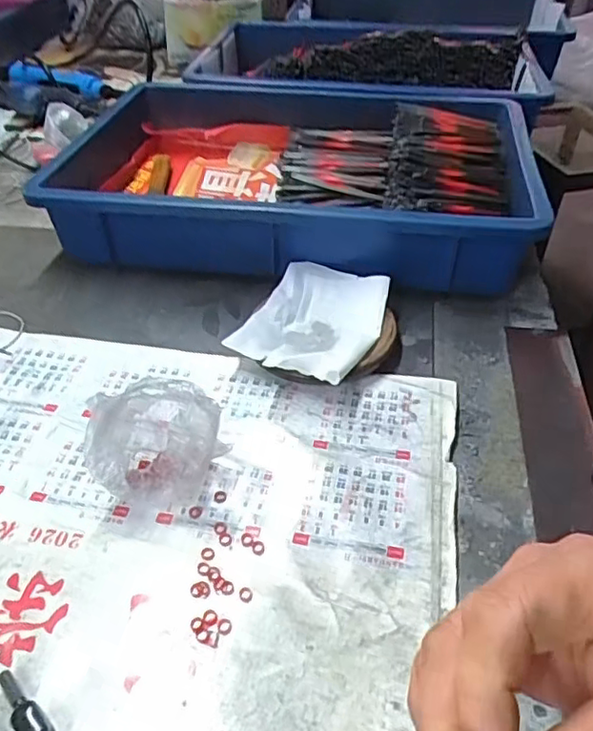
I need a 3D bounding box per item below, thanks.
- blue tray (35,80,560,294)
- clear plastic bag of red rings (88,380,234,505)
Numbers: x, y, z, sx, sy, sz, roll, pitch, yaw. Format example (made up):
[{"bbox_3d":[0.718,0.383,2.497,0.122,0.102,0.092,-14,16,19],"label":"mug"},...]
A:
[{"bbox_3d":[-0.001,-0.194,0.615,0.426,0.080,0.300,7,42,9],"label":"blue tray"},{"bbox_3d":[-0.084,0.044,0.360,0.073,0.075,0.053,8,42,10],"label":"clear plastic bag of red rings"}]

